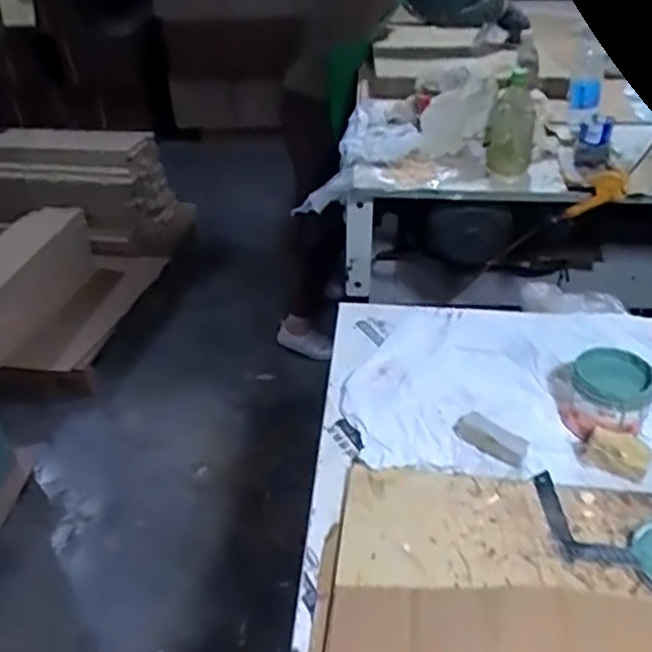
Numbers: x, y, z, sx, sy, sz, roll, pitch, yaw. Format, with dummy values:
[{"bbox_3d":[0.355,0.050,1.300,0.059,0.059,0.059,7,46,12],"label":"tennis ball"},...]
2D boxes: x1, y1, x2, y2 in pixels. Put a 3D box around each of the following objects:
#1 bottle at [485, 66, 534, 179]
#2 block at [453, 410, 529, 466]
[{"bbox_3d":[0.349,-0.387,1.213,0.080,0.176,0.090,9,37,13],"label":"bottle"},{"bbox_3d":[0.172,0.120,0.678,0.075,0.025,0.030,28,44,17],"label":"block"}]

